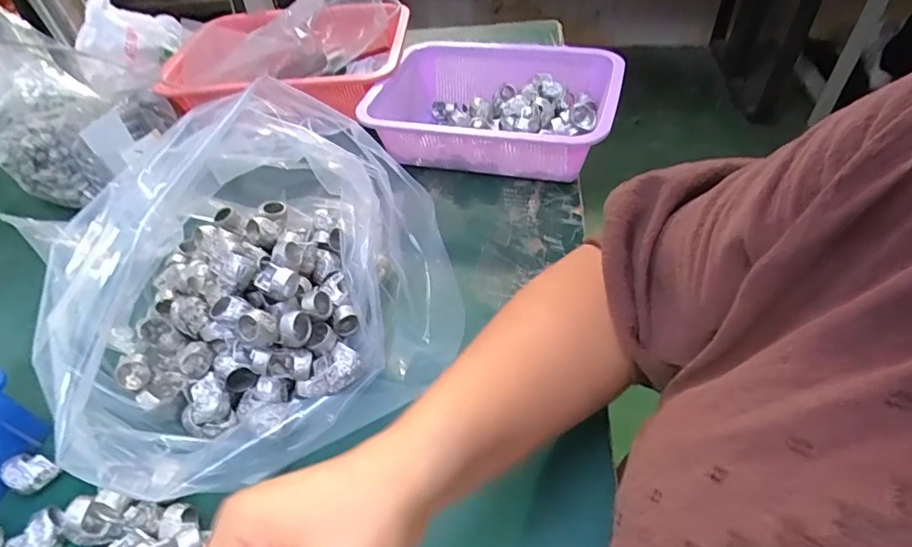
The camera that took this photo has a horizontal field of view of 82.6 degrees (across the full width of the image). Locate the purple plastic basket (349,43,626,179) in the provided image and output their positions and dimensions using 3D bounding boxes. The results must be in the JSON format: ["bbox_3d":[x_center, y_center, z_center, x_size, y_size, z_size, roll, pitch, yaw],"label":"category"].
[{"bbox_3d":[0.039,-0.182,0.594,0.256,0.083,0.188,10,48,16],"label":"purple plastic basket"}]

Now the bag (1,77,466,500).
[{"bbox_3d":[-0.147,-0.001,0.383,0.270,0.148,0.262,-11,46,-5],"label":"bag"}]

